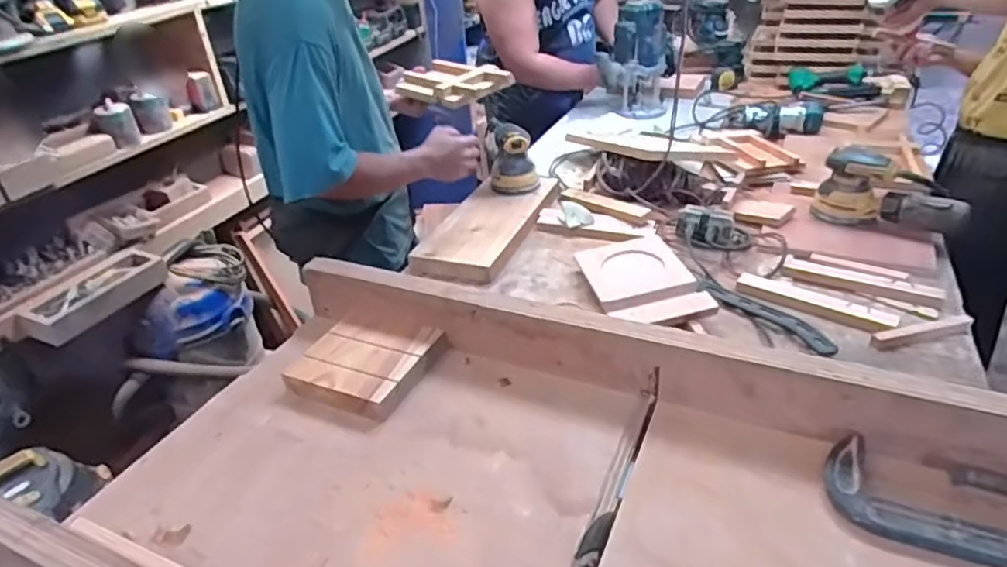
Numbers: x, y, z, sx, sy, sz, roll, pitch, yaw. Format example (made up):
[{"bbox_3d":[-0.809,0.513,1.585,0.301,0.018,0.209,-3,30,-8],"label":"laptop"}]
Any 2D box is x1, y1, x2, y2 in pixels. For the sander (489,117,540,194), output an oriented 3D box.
[{"bbox_3d":[0.022,-0.292,1.410,0.110,0.127,0.148,-2,33,4],"label":"sander"}]

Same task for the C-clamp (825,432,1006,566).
[{"bbox_3d":[0.531,0.245,0.637,0.354,0.030,0.116,9,35,20],"label":"C-clamp"}]

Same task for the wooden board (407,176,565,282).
[{"bbox_3d":[-0.020,-0.143,1.327,0.180,0.039,0.456,11,36,24],"label":"wooden board"}]

